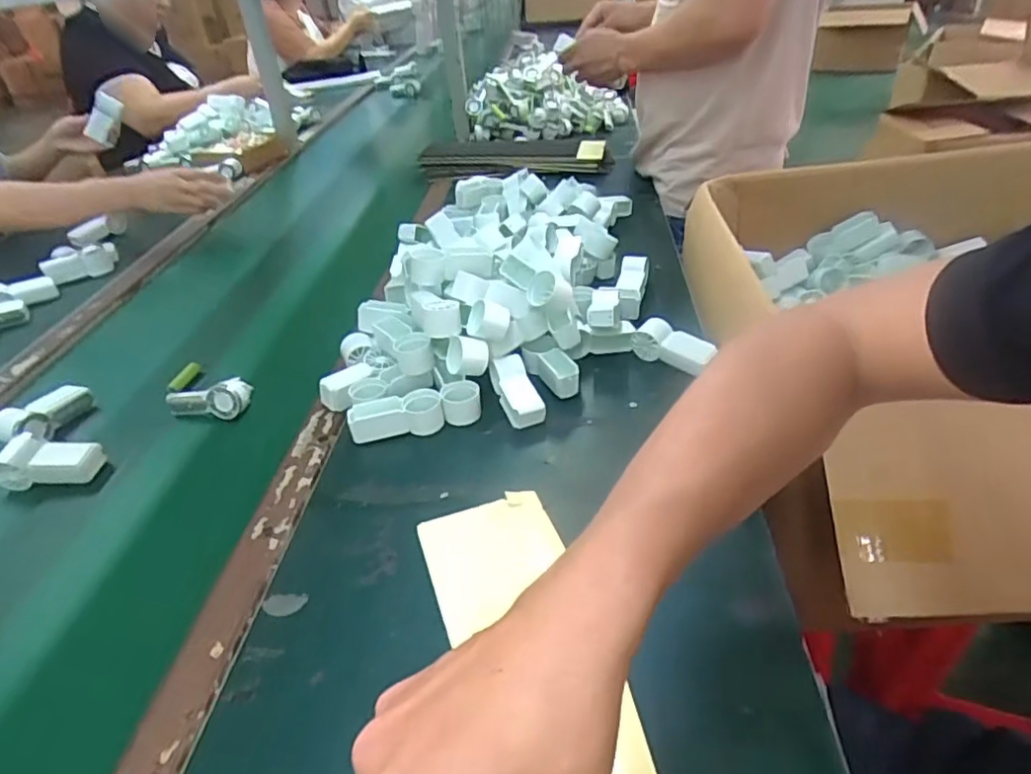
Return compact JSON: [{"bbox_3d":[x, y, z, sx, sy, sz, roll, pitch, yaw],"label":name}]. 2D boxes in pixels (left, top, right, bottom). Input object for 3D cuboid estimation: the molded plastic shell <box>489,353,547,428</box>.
[{"bbox_3d":[0.000,0.002,0.644,0.036,0.027,0.086,-15,54,-13],"label":"molded plastic shell"}]

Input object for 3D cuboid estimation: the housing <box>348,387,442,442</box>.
[{"bbox_3d":[-0.119,0.031,0.638,0.091,0.036,0.033,-9,36,-5],"label":"housing"}]

